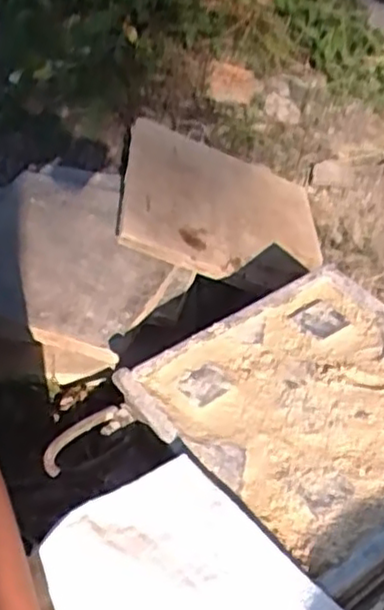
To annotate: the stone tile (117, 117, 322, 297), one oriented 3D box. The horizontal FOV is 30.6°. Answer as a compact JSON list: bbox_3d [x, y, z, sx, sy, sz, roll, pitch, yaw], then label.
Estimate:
[{"bbox_3d":[0.039,-0.118,0.841,0.245,0.023,0.263,18,41,-16],"label":"stone tile"}]

